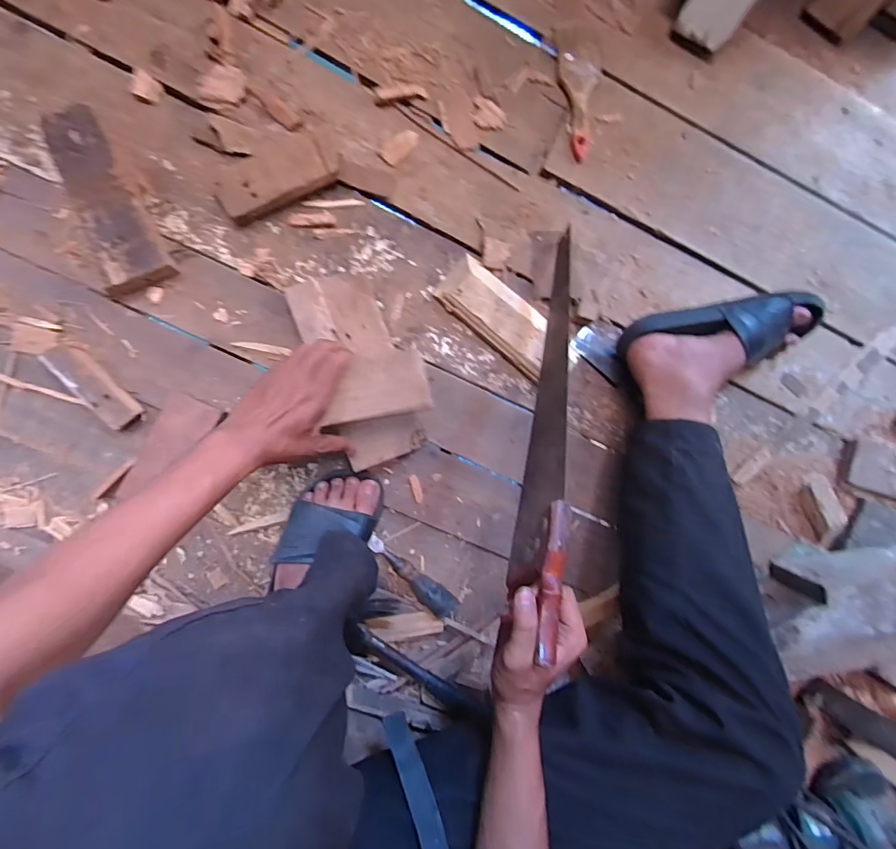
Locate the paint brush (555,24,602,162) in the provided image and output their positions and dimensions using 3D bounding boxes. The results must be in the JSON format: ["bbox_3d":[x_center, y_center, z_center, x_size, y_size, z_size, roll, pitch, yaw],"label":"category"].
[{"bbox_3d":[0.202,-0.500,0.685,0.071,0.023,0.199,-3,92,-9],"label":"paint brush"}]

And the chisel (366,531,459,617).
[{"bbox_3d":[-0.048,0.218,0.645,0.163,0.035,0.034,43,85,-8],"label":"chisel"}]

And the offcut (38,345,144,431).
[{"bbox_3d":[-0.447,-0.049,0.575,0.039,0.024,0.123,-41,97,-6],"label":"offcut"}]

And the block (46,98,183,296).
[{"bbox_3d":[-0.430,-0.281,0.576,0.076,0.031,0.219,-23,95,-8],"label":"block"}]

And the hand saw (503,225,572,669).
[{"bbox_3d":[0.119,-0.012,0.548,0.020,0.102,0.506,15,65,-9],"label":"hand saw"}]

